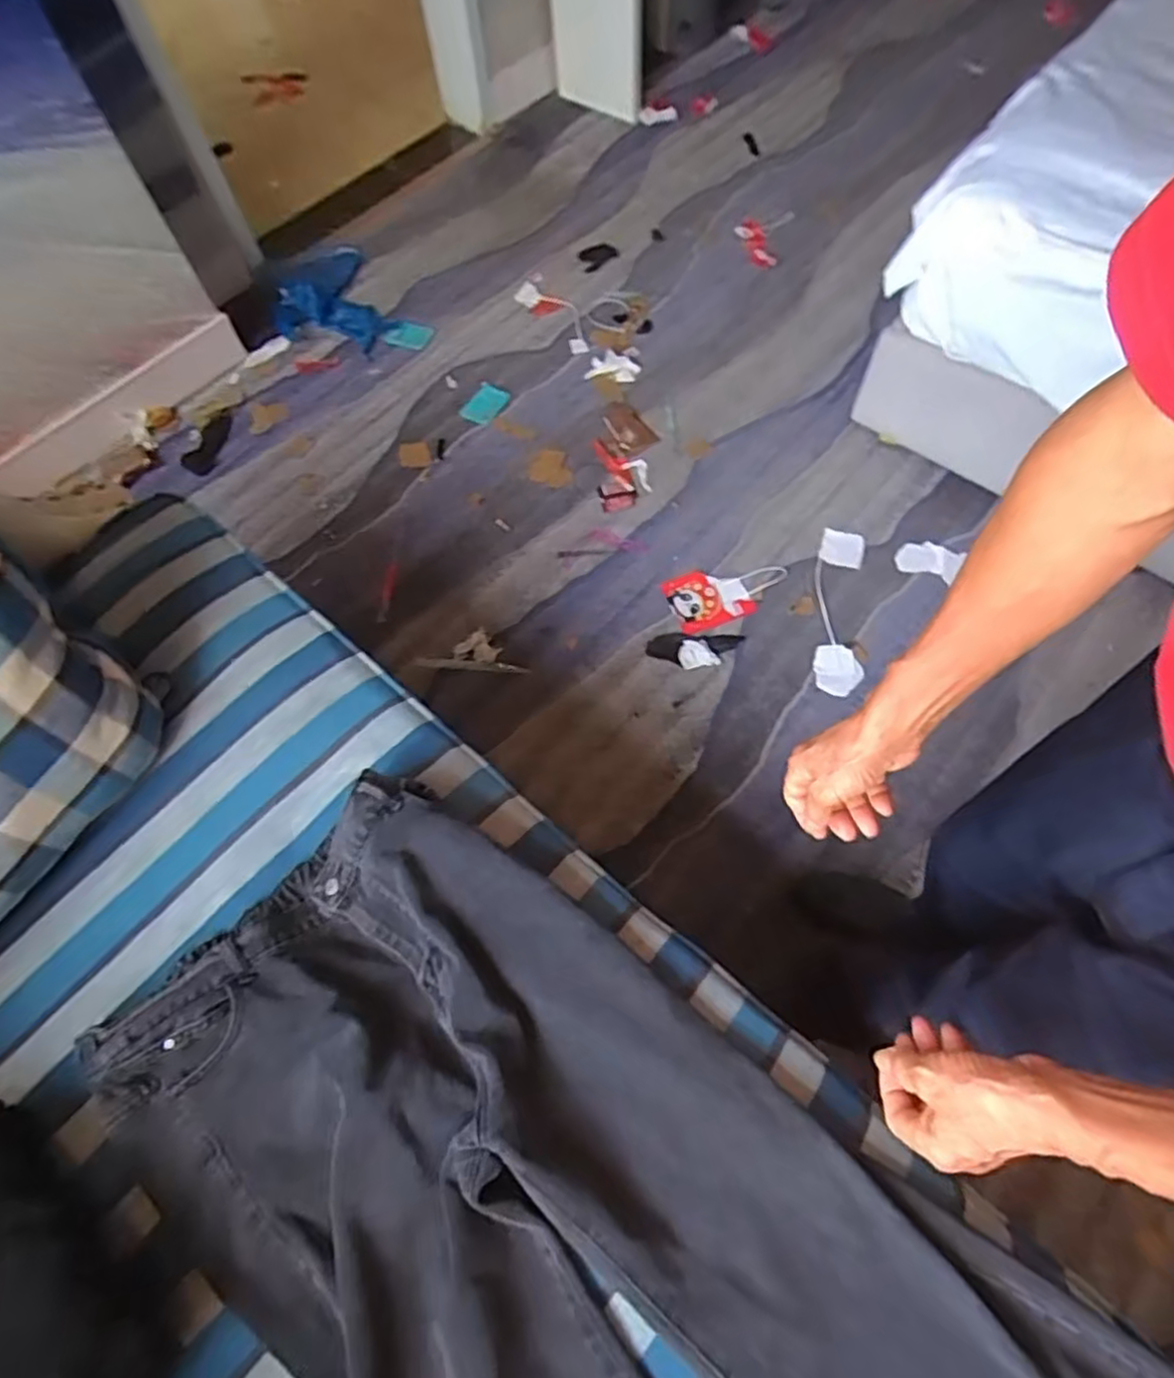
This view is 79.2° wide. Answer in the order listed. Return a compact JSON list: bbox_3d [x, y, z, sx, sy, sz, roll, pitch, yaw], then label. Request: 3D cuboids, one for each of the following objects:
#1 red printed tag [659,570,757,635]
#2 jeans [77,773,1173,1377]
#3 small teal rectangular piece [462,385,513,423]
[{"bbox_3d":[0.233,-0.178,1.366,0.151,0.008,0.127,-19,64,-6],"label":"red printed tag"},{"bbox_3d":[0.009,0.485,0.541,0.910,0.168,0.518,39,72,19],"label":"jeans"},{"bbox_3d":[-0.227,-0.640,1.587,0.077,0.011,0.110,31,69,17],"label":"small teal rectangular piece"}]

